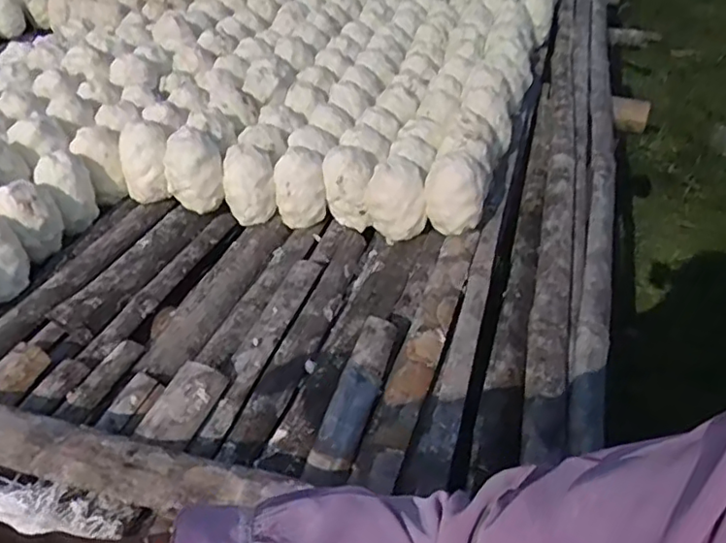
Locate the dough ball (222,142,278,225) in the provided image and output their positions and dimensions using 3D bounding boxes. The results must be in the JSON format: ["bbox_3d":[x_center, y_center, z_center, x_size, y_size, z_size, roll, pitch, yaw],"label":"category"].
[{"bbox_3d":[-0.169,-0.129,0.898,0.071,0.095,0.076,-6,43,-10],"label":"dough ball"}]

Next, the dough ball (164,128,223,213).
[{"bbox_3d":[-0.246,-0.148,0.892,0.081,0.095,0.077,-9,43,-13],"label":"dough ball"}]

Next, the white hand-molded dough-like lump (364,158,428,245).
[{"bbox_3d":[0.047,-0.102,0.873,0.083,0.095,0.076,1,42,-2],"label":"white hand-molded dough-like lump"}]

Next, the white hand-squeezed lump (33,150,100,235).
[{"bbox_3d":[-0.417,-0.120,0.870,0.070,0.084,0.074,-29,51,-31],"label":"white hand-squeezed lump"}]

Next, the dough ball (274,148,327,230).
[{"bbox_3d":[-0.094,-0.122,0.902,0.073,0.092,0.070,2,42,-2],"label":"dough ball"}]

